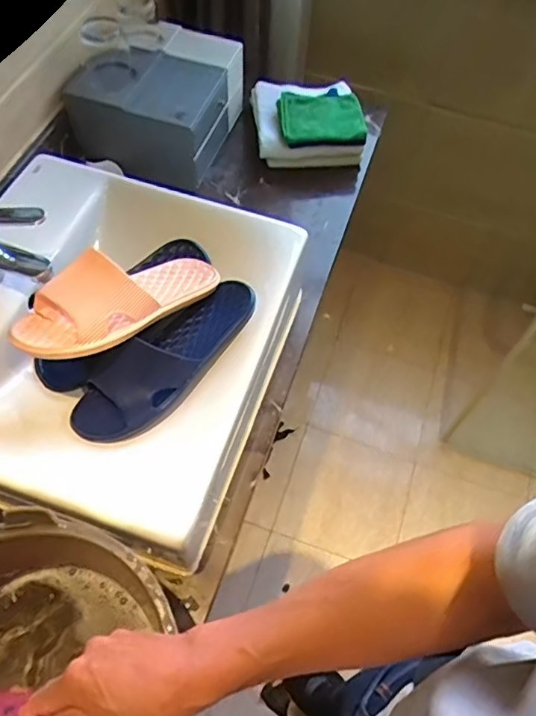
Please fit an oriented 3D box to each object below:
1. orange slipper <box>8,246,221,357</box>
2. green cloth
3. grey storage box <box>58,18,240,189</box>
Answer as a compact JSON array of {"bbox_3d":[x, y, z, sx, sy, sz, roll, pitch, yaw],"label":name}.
[{"bbox_3d":[-0.161,-0.078,0.638,0.253,0.074,0.096,-25,63,-31],"label":"orange slipper"},{"bbox_3d":[0.086,-0.384,0.896,0.136,0.018,0.083,2,82,8],"label":"green cloth"},{"bbox_3d":[-0.170,-0.401,0.882,0.199,0.149,0.187,17,60,7],"label":"grey storage box"}]

